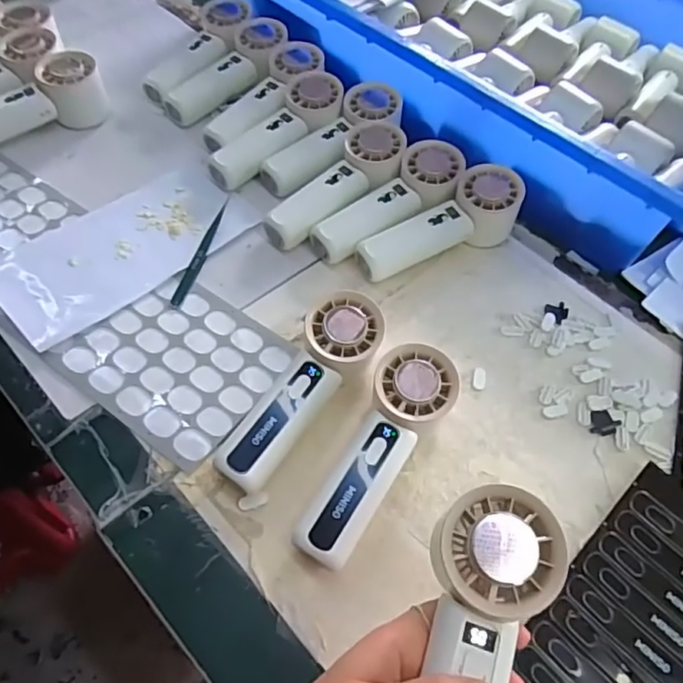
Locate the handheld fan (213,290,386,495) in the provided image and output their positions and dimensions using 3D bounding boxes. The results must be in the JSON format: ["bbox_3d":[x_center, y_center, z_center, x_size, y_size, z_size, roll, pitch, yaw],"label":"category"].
[{"bbox_3d":[-0.022,0.037,0.392,0.054,0.054,0.153,26,57,13],"label":"handheld fan"}]

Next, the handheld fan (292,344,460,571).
[{"bbox_3d":[0.027,0.077,0.379,0.055,0.055,0.156,24,57,12],"label":"handheld fan"}]

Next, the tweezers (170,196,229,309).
[{"bbox_3d":[-0.121,-0.081,0.494,0.012,0.006,0.125,12,55,6],"label":"tweezers"}]

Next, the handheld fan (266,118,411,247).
[{"bbox_3d":[0.002,-0.138,0.517,0.065,0.048,0.158,31,59,17],"label":"handheld fan"}]

